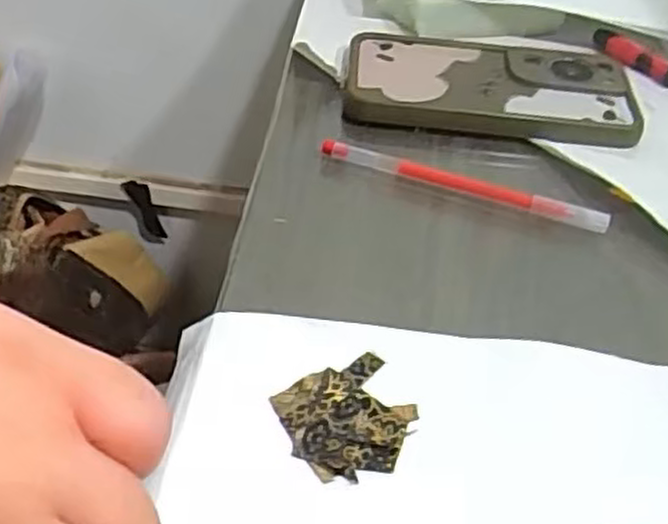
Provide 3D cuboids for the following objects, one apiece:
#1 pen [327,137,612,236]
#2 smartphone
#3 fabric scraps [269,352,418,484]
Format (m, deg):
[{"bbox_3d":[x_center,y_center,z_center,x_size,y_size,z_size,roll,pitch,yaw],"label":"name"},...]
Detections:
[{"bbox_3d":[0.063,-0.036,0.385,0.141,0.015,0.007,18,45,11],"label":"pen"},{"bbox_3d":[0.088,-0.098,0.445,0.160,0.020,0.078,7,44,1],"label":"smartphone"},{"bbox_3d":[0.006,0.058,0.283,0.047,0.005,0.045,-20,51,-19],"label":"fabric scraps"}]

